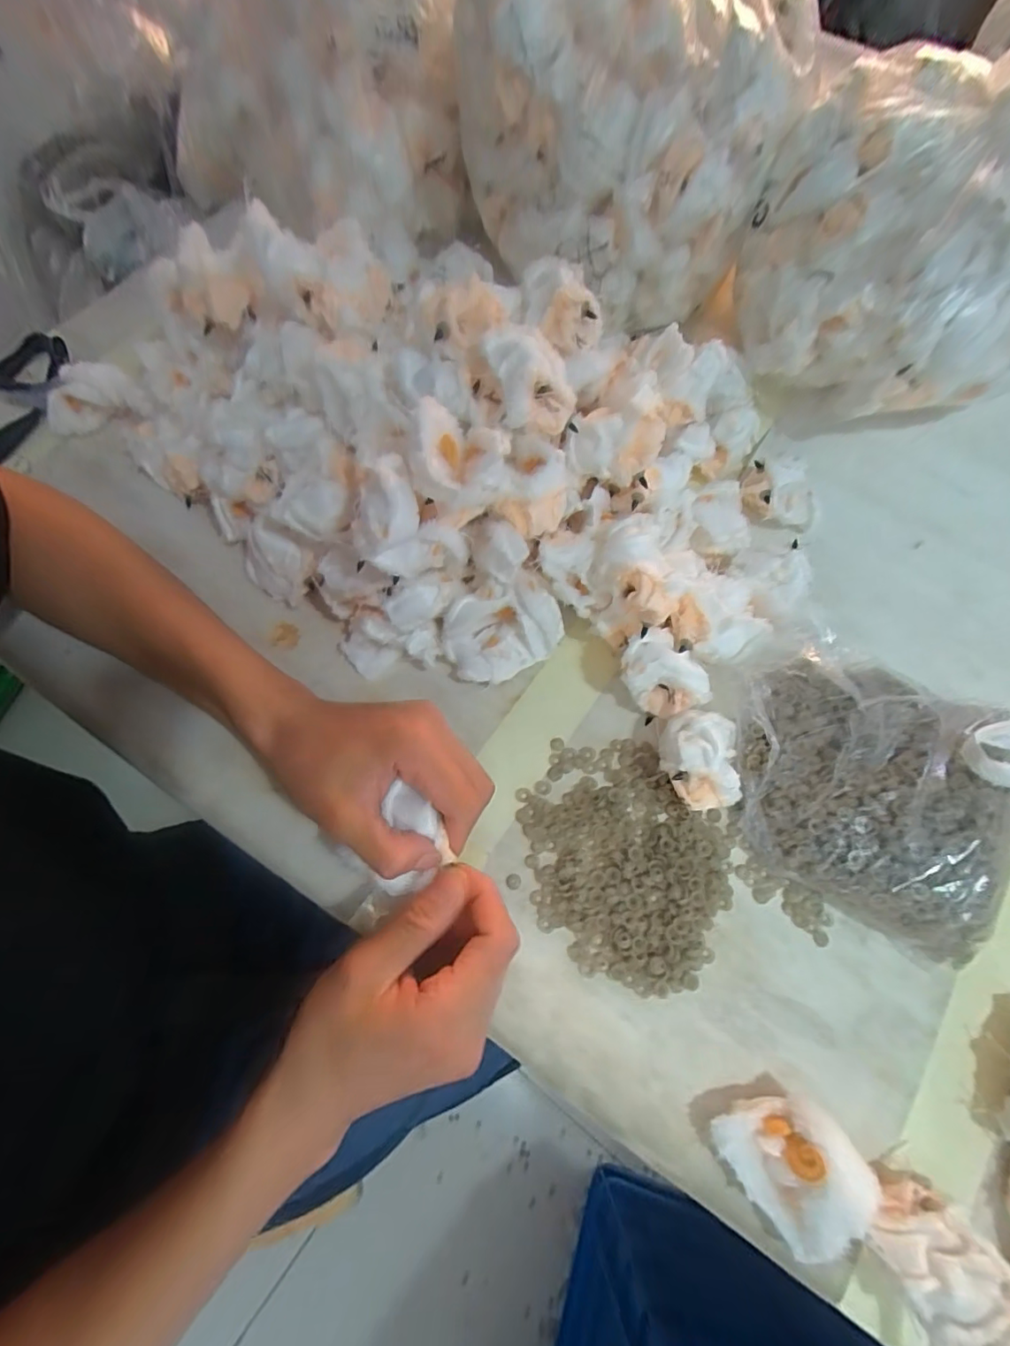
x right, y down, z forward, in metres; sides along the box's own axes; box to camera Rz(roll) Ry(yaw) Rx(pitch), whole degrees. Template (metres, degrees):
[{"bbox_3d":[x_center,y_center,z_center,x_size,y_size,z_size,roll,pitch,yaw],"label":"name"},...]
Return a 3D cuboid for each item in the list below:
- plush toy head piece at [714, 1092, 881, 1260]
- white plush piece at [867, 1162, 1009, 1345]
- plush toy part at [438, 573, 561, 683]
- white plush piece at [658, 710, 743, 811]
[{"bbox_3d":[0.143,0.244,0.257,0.054,0.036,0.066,-34,75,-12],"label":"plush toy head piece"},{"bbox_3d":[0.204,0.278,0.248,0.047,0.042,0.046,0,71,-1],"label":"white plush piece"},{"bbox_3d":[-0.002,-0.028,0.340,0.076,0.027,0.060,-16,106,9],"label":"plush toy part"},{"bbox_3d":[0.120,0.055,0.321,0.047,0.037,0.056,0,71,-1],"label":"white plush piece"}]

